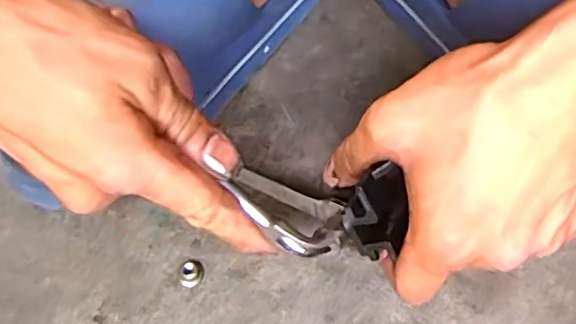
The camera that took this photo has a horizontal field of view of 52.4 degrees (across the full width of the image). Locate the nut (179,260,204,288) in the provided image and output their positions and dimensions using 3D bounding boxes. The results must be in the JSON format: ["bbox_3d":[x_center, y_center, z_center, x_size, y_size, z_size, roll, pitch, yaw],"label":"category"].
[{"bbox_3d":[-0.051,0.058,0.307,0.013,0.007,0.012,-1,58,1],"label":"nut"}]

